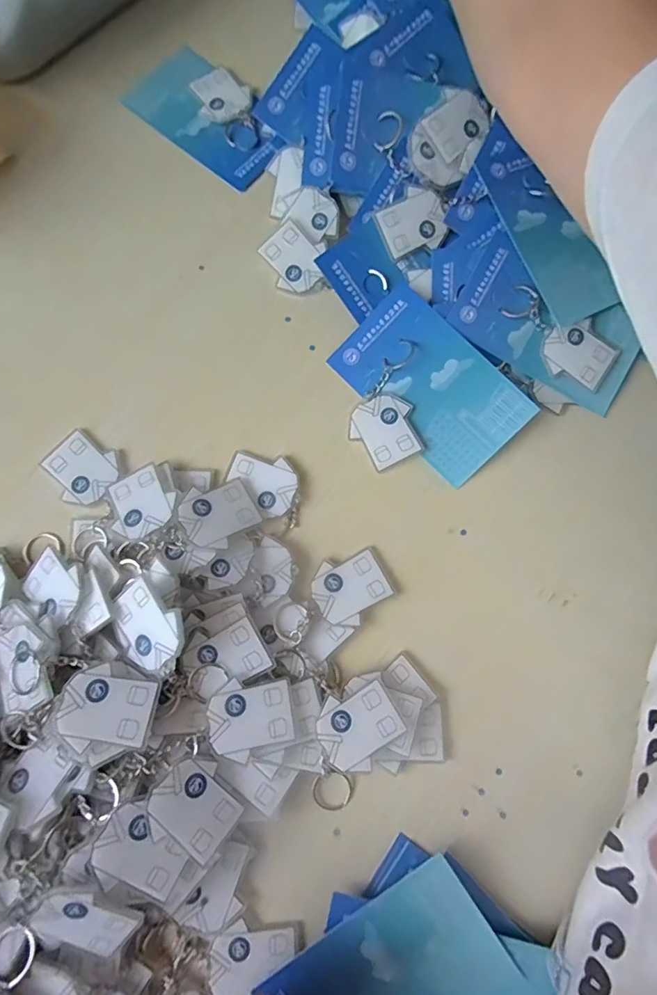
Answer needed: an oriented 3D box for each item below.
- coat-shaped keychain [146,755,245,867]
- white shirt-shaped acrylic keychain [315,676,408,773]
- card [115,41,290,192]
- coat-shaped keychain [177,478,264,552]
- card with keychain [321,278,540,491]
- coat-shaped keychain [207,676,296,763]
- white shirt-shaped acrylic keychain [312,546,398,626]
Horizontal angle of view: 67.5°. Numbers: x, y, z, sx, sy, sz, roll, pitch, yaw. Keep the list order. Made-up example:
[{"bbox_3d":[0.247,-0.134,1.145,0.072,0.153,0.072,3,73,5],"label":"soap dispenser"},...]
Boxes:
[{"bbox_3d":[-0.075,0.176,0.279,0.048,0.004,0.043,44,62,-6],"label":"coat-shaped keychain"},{"bbox_3d":[0.020,0.139,0.298,0.050,0.004,0.039,-28,71,-15],"label":"white shirt-shaped acrylic keychain"},{"bbox_3d":[-0.097,-0.318,0.406,0.152,0.012,0.080,43,80,7],"label":"card"},{"bbox_3d":[-0.072,0.010,0.326,0.051,0.004,0.043,-31,77,-25],"label":"coat-shaped keychain"},{"bbox_3d":[0.064,-0.073,0.349,0.136,0.022,0.105,41,80,7],"label":"card with keychain"},{"bbox_3d":[-0.046,0.131,0.293,0.049,0.004,0.040,-5,69,-12],"label":"coat-shaped keychain"},{"bbox_3d":[0.016,0.059,0.328,0.050,0.008,0.042,-27,80,-7],"label":"white shirt-shaped acrylic keychain"}]

